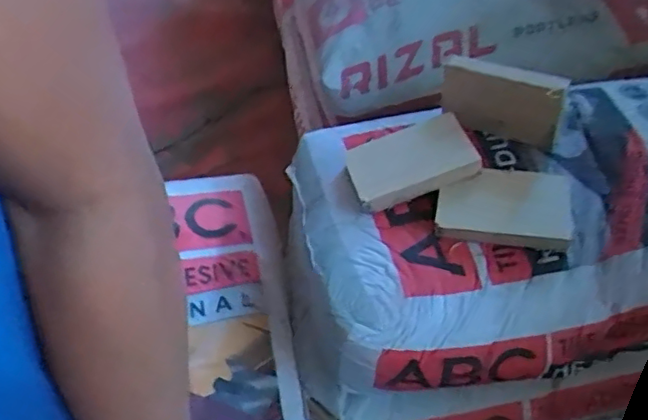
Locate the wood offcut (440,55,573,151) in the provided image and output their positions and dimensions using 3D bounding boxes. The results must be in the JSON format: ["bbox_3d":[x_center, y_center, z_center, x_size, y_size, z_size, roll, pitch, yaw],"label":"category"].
[{"bbox_3d":[0.171,-0.111,0.602,0.123,0.074,0.014,28,61,22],"label":"wood offcut"}]

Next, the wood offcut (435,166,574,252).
[{"bbox_3d":[0.163,-0.004,0.559,0.115,0.014,0.075,10,66,7],"label":"wood offcut"}]

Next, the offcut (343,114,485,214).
[{"bbox_3d":[0.082,-0.047,0.590,0.115,0.016,0.076,-21,55,4],"label":"offcut"}]

